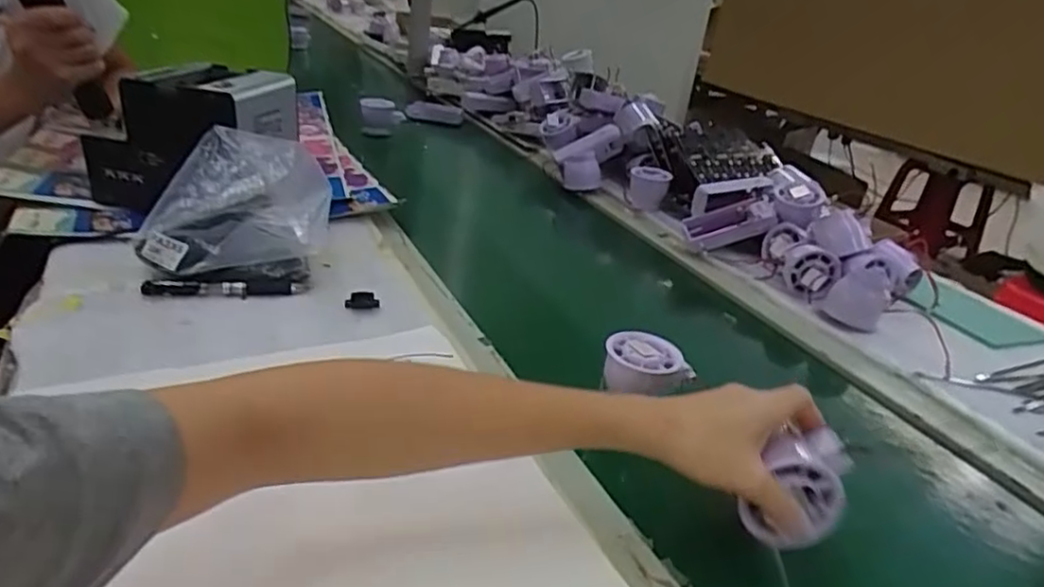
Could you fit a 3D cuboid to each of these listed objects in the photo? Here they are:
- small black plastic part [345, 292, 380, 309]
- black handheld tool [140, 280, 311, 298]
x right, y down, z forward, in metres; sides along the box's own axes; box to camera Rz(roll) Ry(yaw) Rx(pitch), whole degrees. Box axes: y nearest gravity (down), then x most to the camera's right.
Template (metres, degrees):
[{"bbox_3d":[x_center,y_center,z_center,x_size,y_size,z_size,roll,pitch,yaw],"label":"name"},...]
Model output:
[{"bbox_3d":[-0.142,0.006,0.611,0.029,0.013,0.010,6,26,-3],"label":"small black plastic part"},{"bbox_3d":[-0.261,-0.005,0.609,0.136,0.013,0.016,-1,27,-16],"label":"black handheld tool"}]

